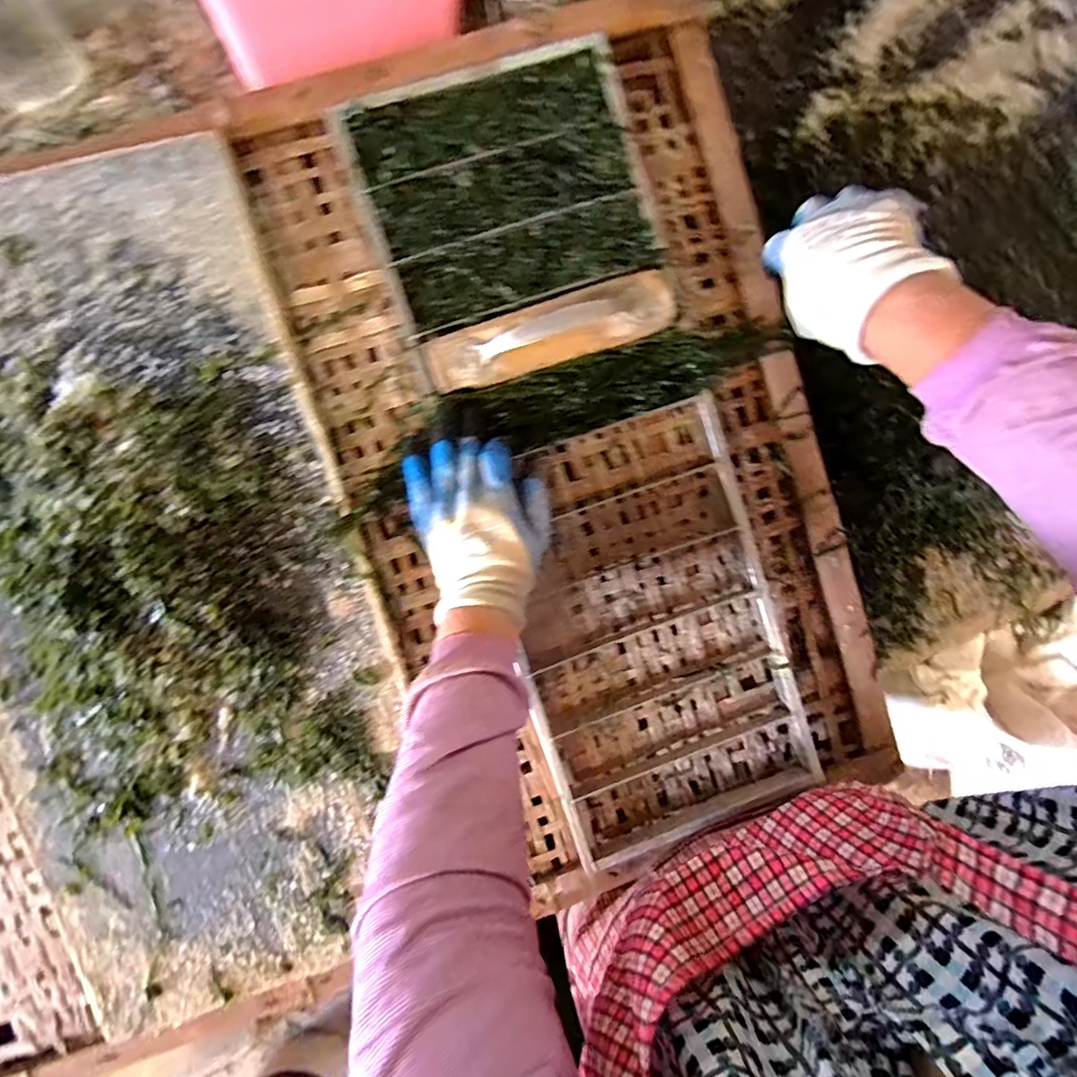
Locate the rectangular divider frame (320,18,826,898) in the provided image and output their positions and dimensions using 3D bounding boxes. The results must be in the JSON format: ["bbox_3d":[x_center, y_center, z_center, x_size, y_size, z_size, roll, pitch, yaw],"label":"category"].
[{"bbox_3d":[0.052,-0.072,0.484,0.261,0.035,0.708,-20,95,-4],"label":"rectangular divider frame"}]

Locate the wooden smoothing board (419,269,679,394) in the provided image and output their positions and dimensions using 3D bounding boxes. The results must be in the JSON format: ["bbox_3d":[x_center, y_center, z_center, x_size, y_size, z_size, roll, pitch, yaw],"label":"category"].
[{"bbox_3d":[0.015,-0.178,0.453,0.221,0.025,0.053,-20,102,-4],"label":"wooden smoothing board"}]

